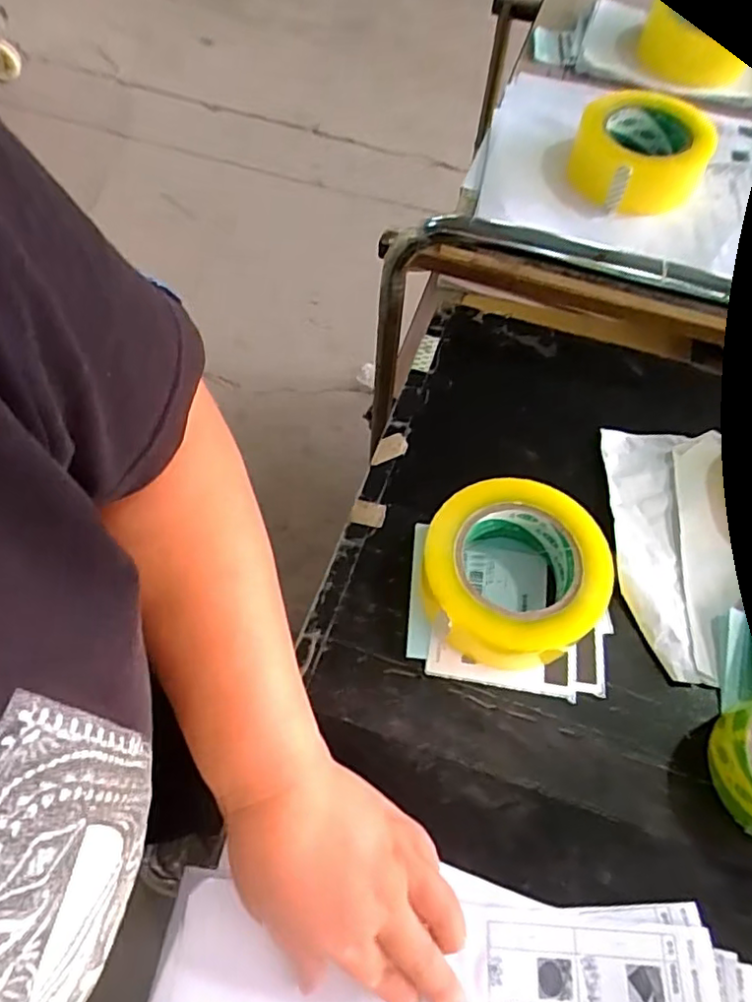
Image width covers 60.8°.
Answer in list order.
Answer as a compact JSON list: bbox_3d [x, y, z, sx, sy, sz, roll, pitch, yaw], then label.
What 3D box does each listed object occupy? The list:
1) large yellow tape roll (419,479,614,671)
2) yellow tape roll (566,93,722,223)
[{"bbox_3d":[0.095,0.050,0.447,0.119,0.052,0.119,0,60,0],"label":"large yellow tape roll"},{"bbox_3d":[0.262,-0.346,0.636,0.131,0.051,0.135,18,62,10],"label":"yellow tape roll"}]

